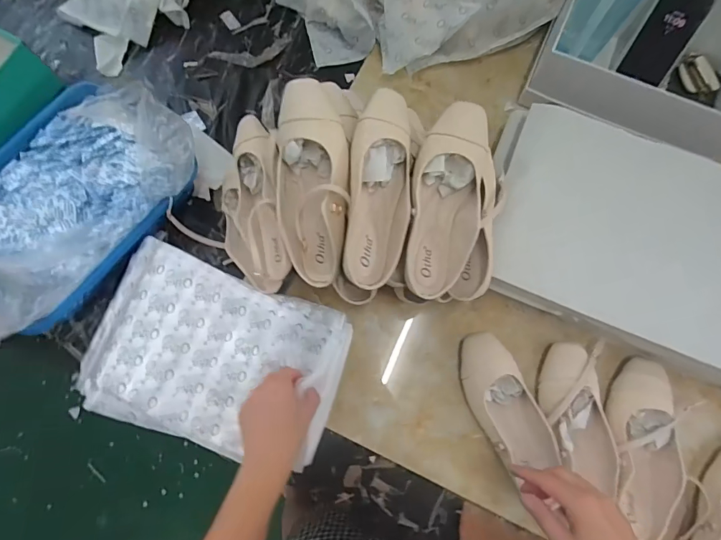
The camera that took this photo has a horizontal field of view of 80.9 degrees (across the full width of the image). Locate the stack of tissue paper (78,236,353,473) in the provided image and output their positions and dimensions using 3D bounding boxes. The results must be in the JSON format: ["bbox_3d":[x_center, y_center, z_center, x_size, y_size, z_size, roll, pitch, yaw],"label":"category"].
[{"bbox_3d":[-0.185,0.116,0.560,0.313,0.031,0.218,20,77,3],"label":"stack of tissue paper"}]

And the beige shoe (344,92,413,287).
[{"bbox_3d":[0.024,-0.093,0.488,0.070,0.052,0.220,6,92,0],"label":"beige shoe"}]

